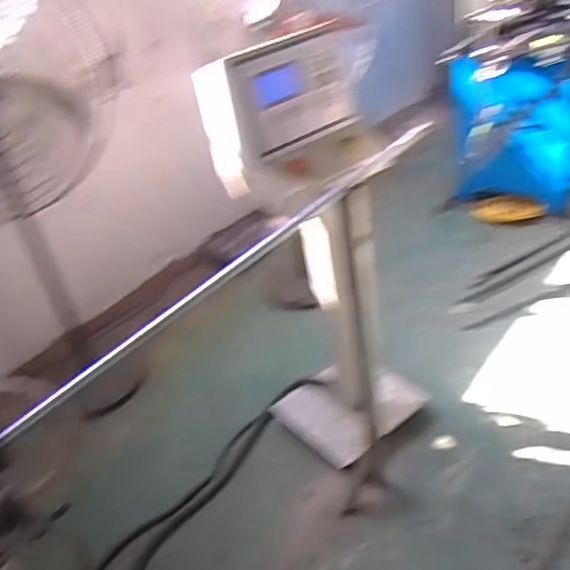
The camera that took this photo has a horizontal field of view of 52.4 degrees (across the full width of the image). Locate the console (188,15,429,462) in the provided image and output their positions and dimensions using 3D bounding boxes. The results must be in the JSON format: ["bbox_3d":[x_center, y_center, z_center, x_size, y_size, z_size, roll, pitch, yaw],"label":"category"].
[{"bbox_3d":[0.154,-0.057,1.645,0.470,1.149,0.383,22,46,39],"label":"console"}]

